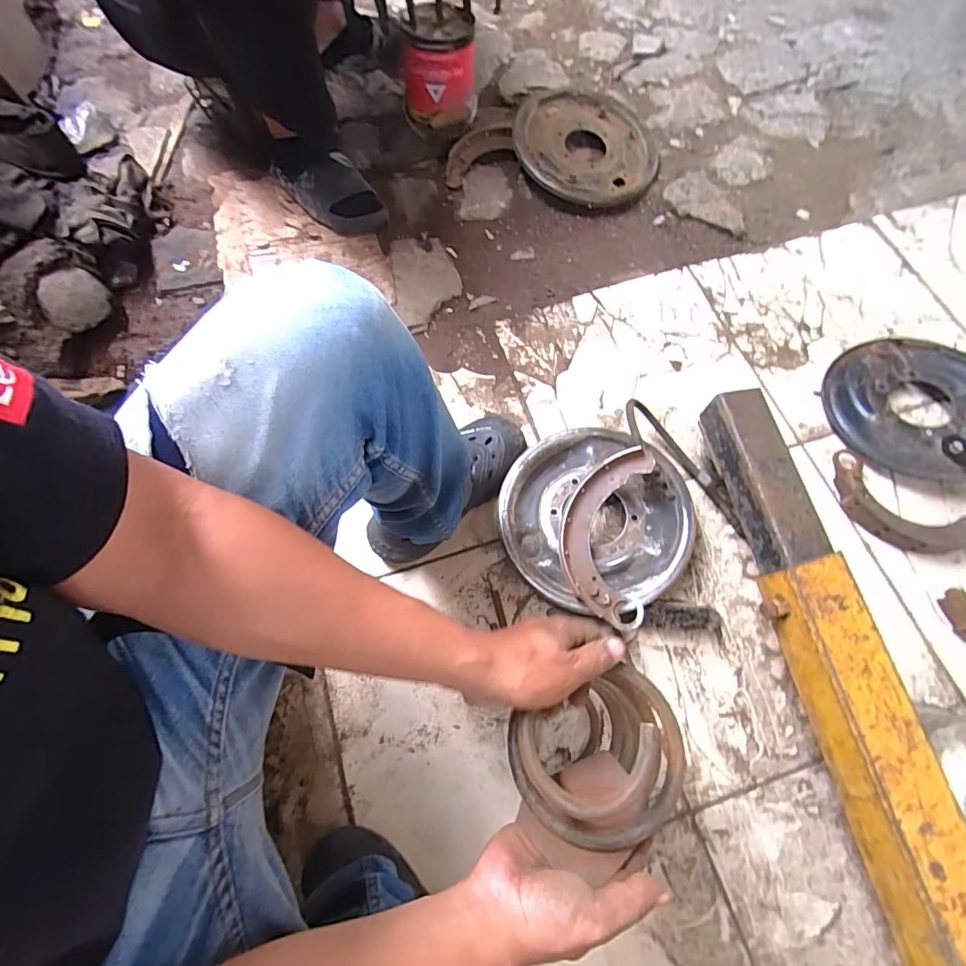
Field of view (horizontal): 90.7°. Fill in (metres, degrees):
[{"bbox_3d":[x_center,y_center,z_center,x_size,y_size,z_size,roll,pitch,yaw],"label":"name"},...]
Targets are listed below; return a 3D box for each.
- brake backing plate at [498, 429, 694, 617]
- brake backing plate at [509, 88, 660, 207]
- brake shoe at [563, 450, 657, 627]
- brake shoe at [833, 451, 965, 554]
[{"bbox_3d":[0.159,0.049,0.706,0.259,0.069,0.261,-1,68,3],"label":"brake backing plate"},{"bbox_3d":[0.215,-0.713,0.994,0.298,0.062,0.294,-1,68,3],"label":"brake backing plate"},{"bbox_3d":[0.164,0.061,0.642,0.107,0.038,0.227,9,74,7],"label":"brake shoe"},{"bbox_3d":[0.632,0.039,0.715,0.214,0.034,0.116,29,73,13],"label":"brake shoe"}]

